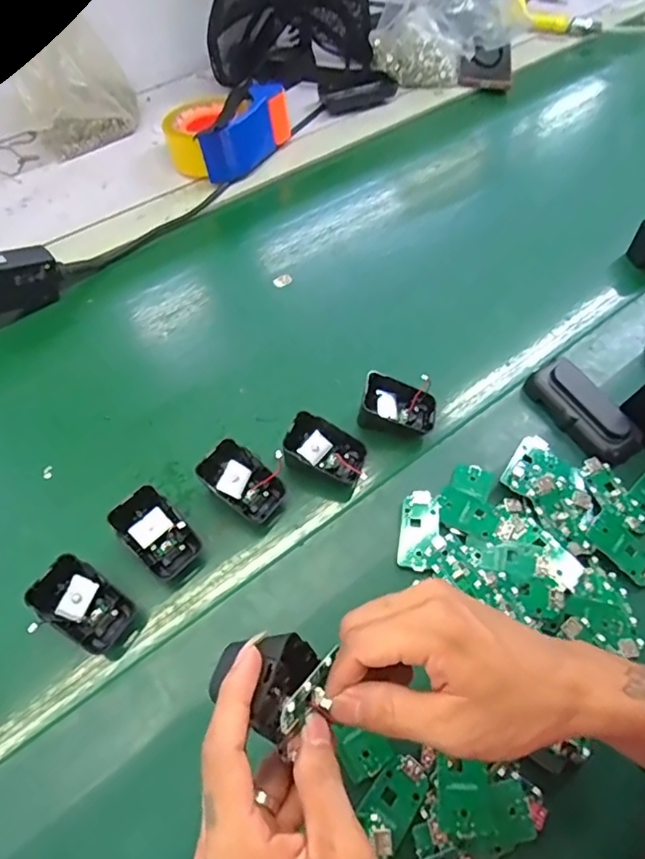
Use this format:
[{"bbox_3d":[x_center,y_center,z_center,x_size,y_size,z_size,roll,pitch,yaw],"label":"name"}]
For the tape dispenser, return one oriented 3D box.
[{"bbox_3d":[-0.123,-0.375,0.692,0.144,0.067,0.109,-38,67,-21],"label":"tape dispenser"}]

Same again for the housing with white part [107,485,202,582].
[{"bbox_3d":[-0.128,0.082,0.432,0.046,0.038,0.065,-40,67,-22],"label":"housing with white part"}]

